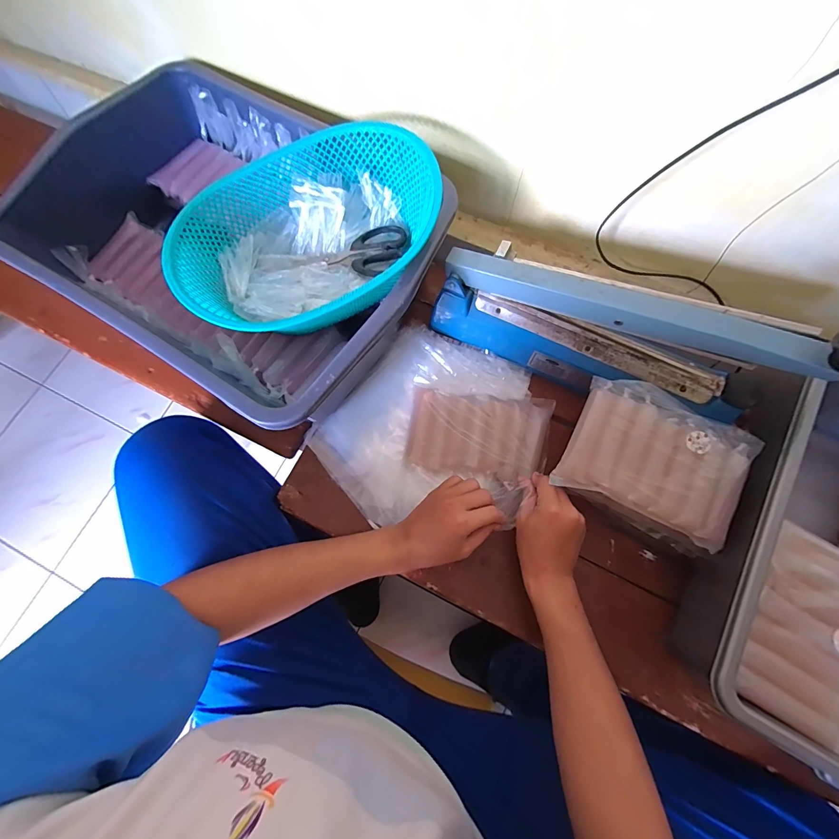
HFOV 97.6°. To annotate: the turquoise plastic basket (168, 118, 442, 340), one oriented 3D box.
[{"bbox_3d":[-0.130,-0.214,0.444,0.306,0.089,0.229,-27,76,-7],"label":"turquoise plastic basket"}]

